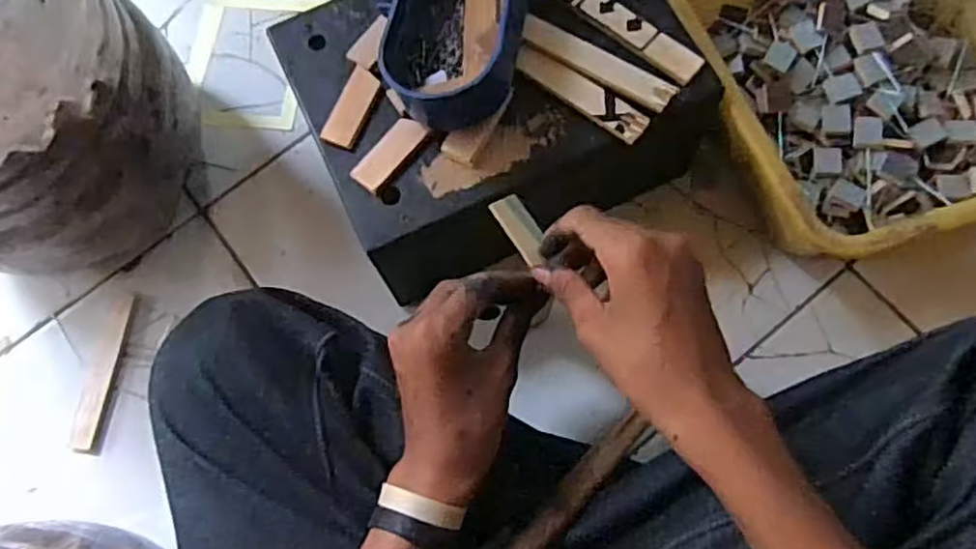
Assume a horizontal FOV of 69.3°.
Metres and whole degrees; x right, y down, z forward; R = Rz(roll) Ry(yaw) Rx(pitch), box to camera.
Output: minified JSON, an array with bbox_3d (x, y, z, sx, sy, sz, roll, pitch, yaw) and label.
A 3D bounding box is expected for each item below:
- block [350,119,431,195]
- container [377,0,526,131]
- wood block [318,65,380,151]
[{"bbox_3d":[-0.068,-0.083,0.489,0.023,0.009,0.058,40,79,13],"label":"block"},{"bbox_3d":[-0.022,-0.180,0.488,0.089,0.062,0.147,9,74,5],"label":"container"},{"bbox_3d":[-0.096,-0.119,0.500,0.024,0.008,0.059,20,75,8],"label":"wood block"}]

